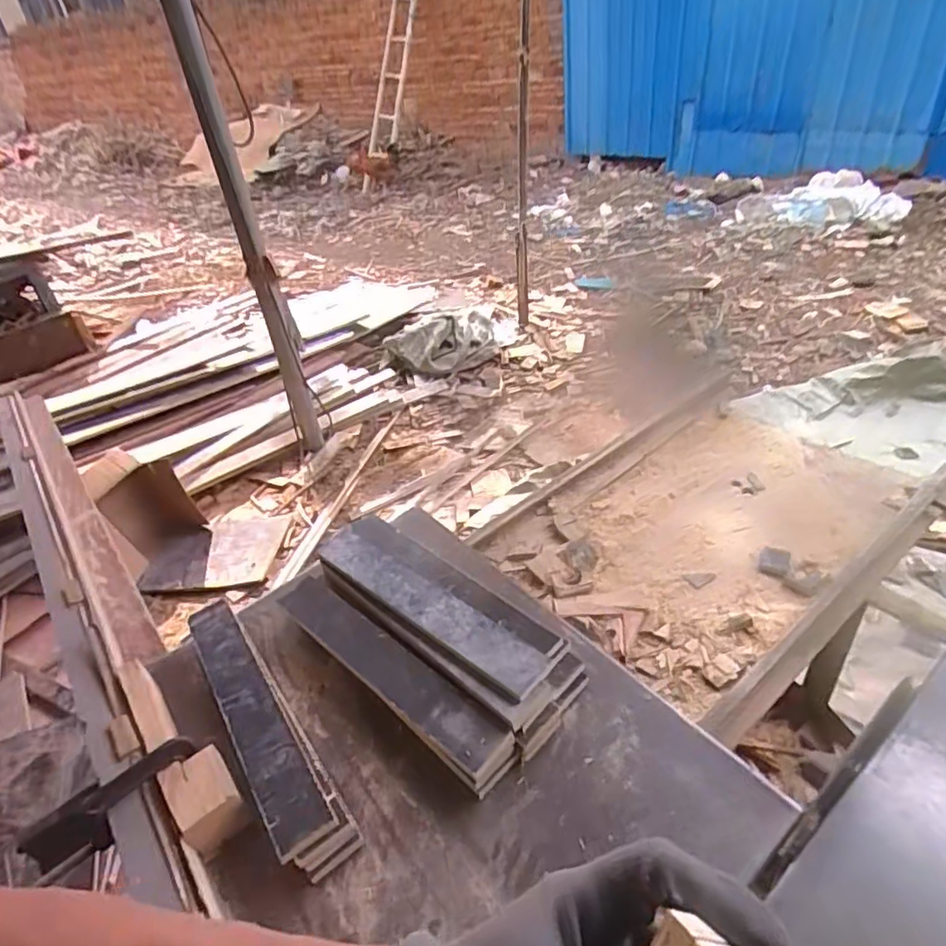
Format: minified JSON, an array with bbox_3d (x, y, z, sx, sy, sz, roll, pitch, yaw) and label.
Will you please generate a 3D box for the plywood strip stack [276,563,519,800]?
[{"bbox_3d":[-0.123,0.256,0.826,0.072,0.050,0.415,-34,43,-32],"label":"plywood strip stack"}]

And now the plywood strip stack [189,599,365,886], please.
[{"bbox_3d":[-0.266,0.306,0.777,0.078,0.047,0.420,-28,39,-23],"label":"plywood strip stack"}]

